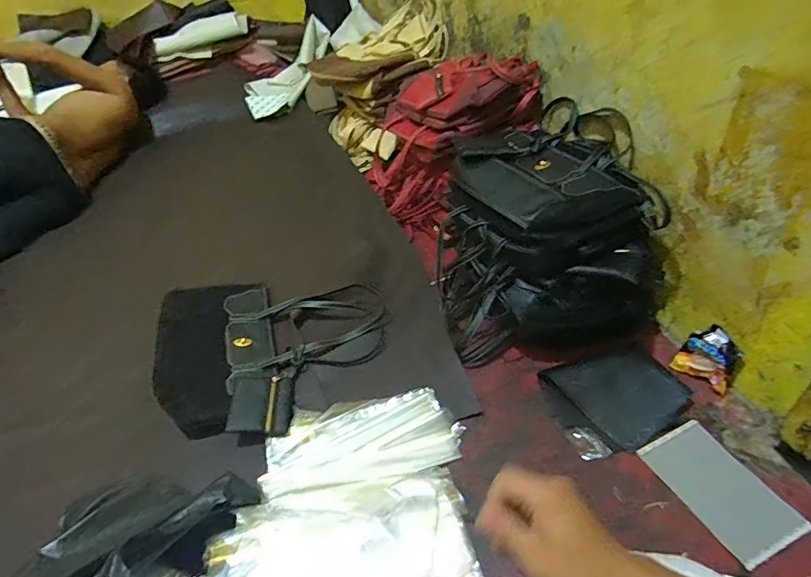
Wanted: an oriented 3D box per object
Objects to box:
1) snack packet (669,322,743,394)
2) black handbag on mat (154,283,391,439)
[{"bbox_3d":[0.554,0.122,0.893,0.017,0.105,0.095,-11,32,-38],"label":"snack packet"},{"bbox_3d":[-0.254,0.089,0.982,0.436,0.093,0.412,-15,42,-11],"label":"black handbag on mat"}]

